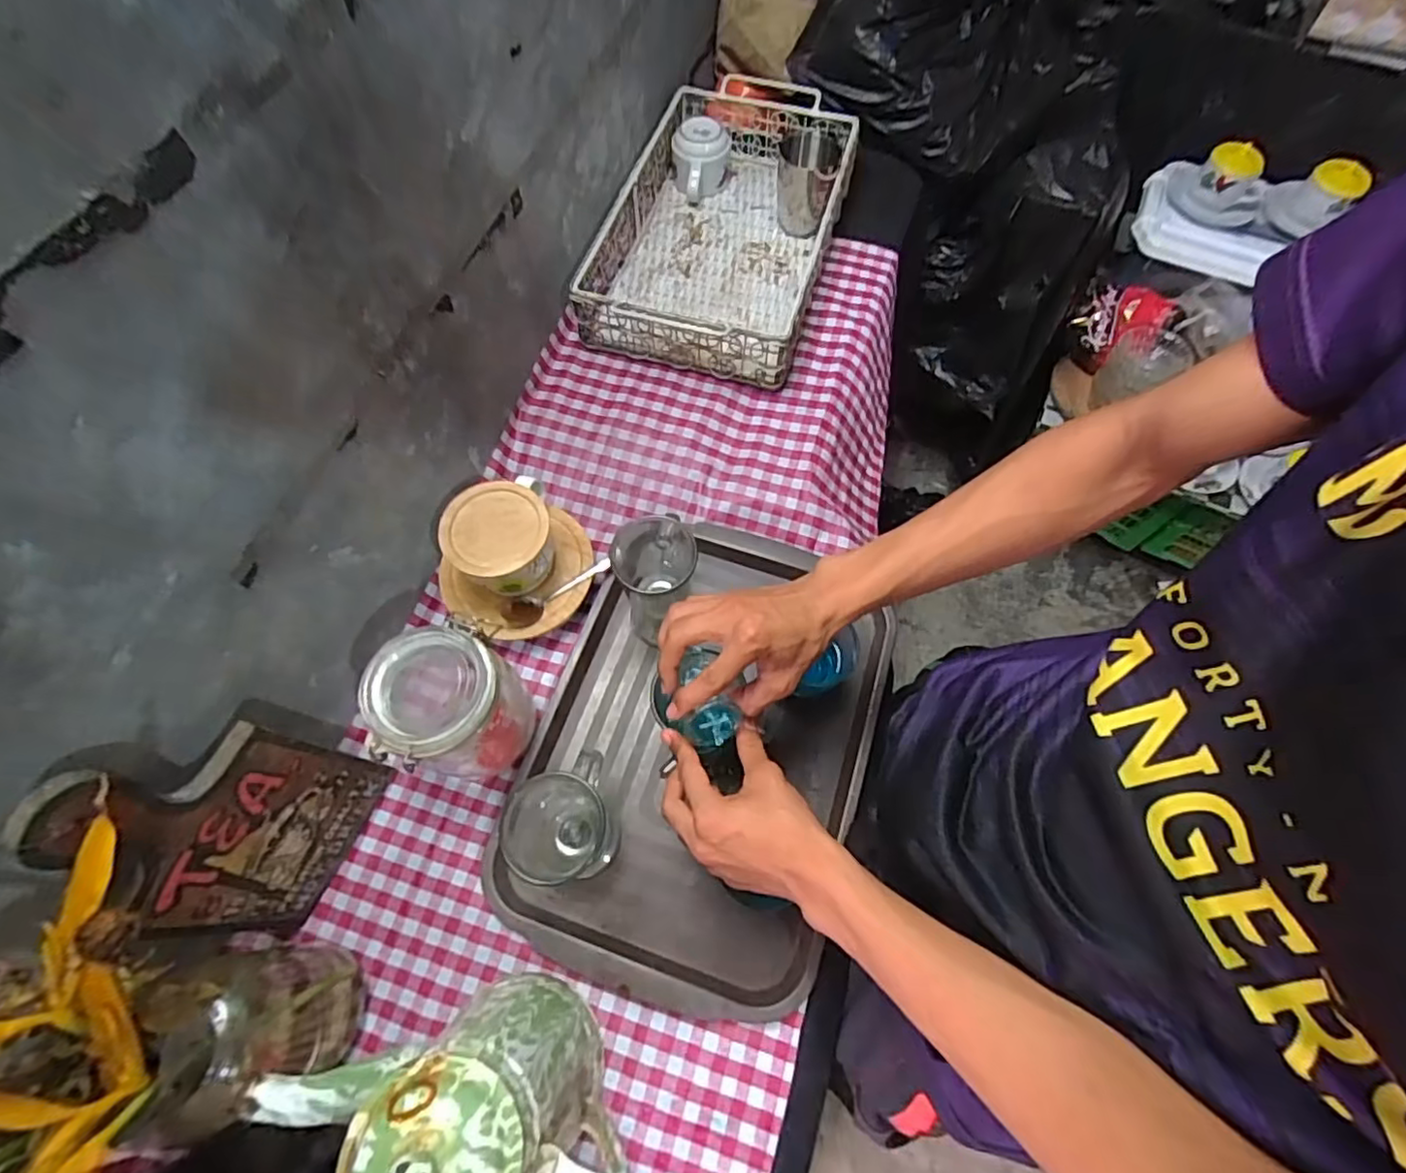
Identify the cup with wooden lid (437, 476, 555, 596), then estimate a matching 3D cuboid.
[{"bbox_3d":[-0.193,-0.042,0.613,0.094,0.082,0.100,0,65,-1],"label":"cup with wooden lid"}]

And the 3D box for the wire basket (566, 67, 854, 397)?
[{"bbox_3d":[0.024,-0.448,0.779,0.253,0.097,0.404,16,66,6],"label":"wire basket"}]

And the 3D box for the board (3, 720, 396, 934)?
[{"bbox_3d":[-0.324,0.168,0.436,0.027,0.267,0.136,21,67,9],"label":"board"}]

